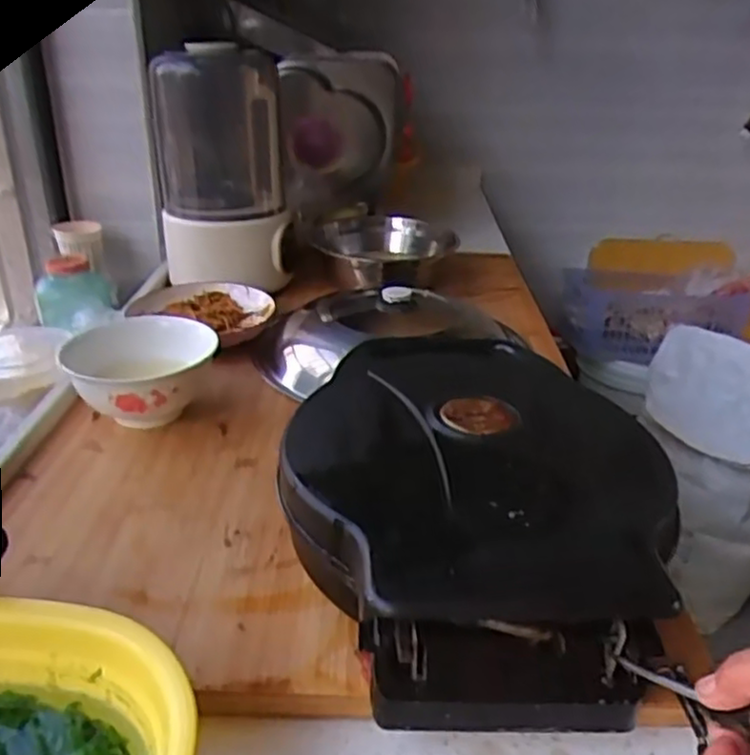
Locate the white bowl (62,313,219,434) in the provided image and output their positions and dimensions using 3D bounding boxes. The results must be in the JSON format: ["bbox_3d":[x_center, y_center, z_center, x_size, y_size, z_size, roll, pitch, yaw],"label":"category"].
[{"bbox_3d":[-0.242,-0.002,0.741,0.141,0.078,0.143,2,28,-1],"label":"white bowl"}]

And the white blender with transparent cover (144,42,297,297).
[{"bbox_3d":[-0.212,-0.294,0.984,0.176,0.298,0.146,-5,29,-13],"label":"white blender with transparent cover"}]

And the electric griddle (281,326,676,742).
[{"bbox_3d":[0.071,0.074,0.570,0.263,0.098,0.372,2,30,-1],"label":"electric griddle"}]

